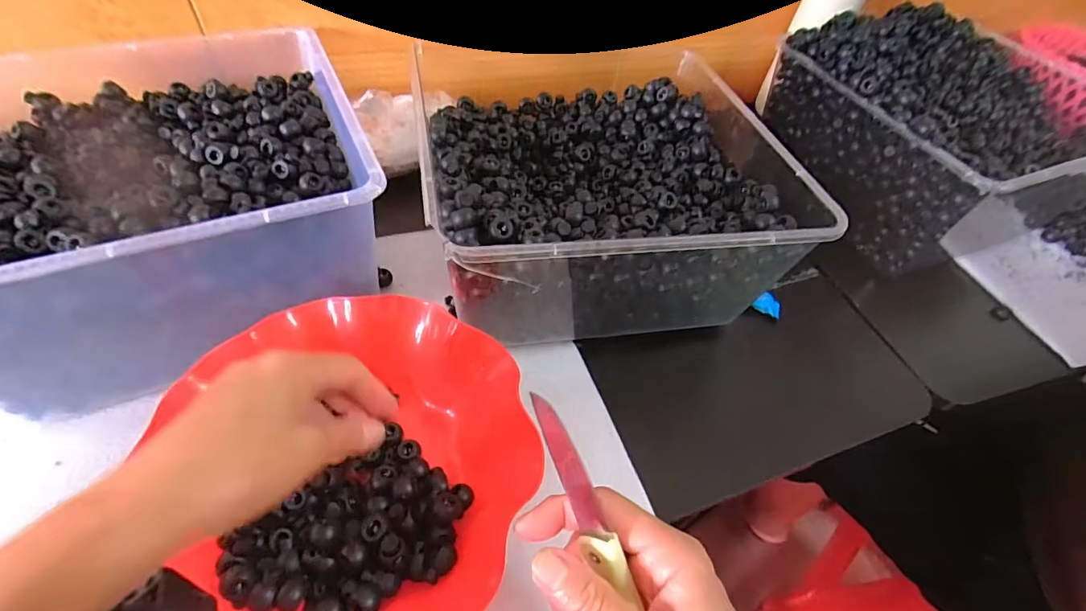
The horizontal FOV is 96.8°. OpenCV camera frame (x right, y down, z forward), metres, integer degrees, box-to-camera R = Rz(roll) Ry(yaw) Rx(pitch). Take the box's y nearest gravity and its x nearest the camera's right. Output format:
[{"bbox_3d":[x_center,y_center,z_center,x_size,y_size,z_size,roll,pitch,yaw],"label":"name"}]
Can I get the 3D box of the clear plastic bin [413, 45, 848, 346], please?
[{"bbox_3d":[0.051,-0.112,0.444,0.304,0.132,0.288,-10,54,-13],"label":"clear plastic bin"}]

